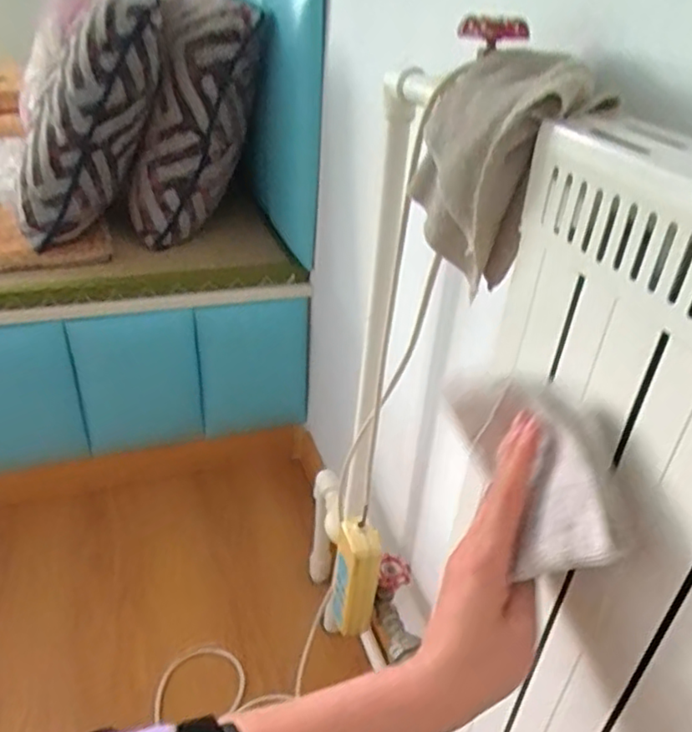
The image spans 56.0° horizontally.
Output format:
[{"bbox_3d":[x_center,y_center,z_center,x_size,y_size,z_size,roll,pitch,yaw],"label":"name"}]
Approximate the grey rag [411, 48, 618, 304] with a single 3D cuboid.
[{"bbox_3d":[0.105,-0.139,0.449,0.073,0.133,0.149,-3,33,-12],"label":"grey rag"}]

